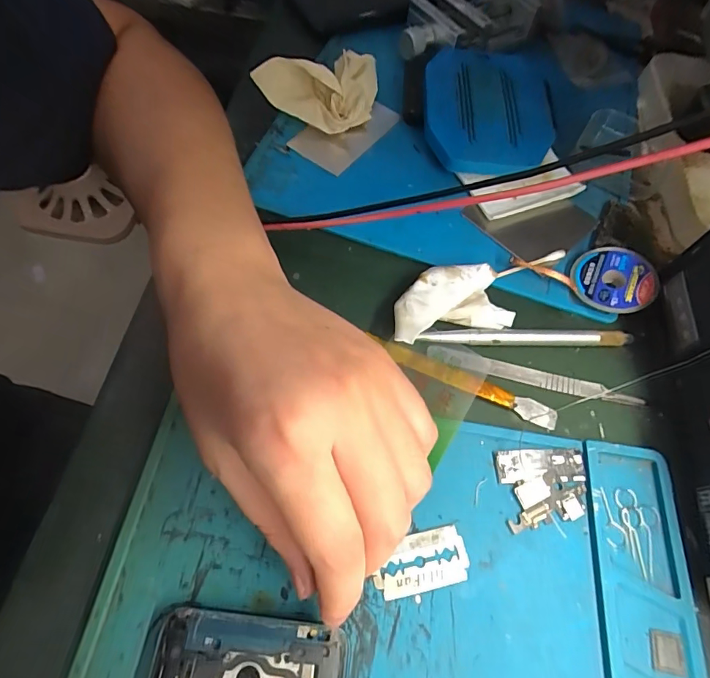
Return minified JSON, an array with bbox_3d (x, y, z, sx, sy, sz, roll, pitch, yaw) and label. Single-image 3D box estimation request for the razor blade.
[{"bbox_3d":[0.029,0.097,0.195,0.041,0.004,0.023,-8,63,-9],"label":"razor blade"}]

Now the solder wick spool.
[{"bbox_3d":[0.151,-0.035,0.264,0.043,0.015,0.042,2,61,-3],"label":"solder wick spool"}]

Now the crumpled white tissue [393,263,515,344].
[{"bbox_3d":[0.050,-0.020,0.248,0.070,0.016,0.038,-15,64,-13],"label":"crumpled white tissue"}]

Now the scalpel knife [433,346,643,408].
[{"bbox_3d":[0.096,0.020,0.242,0.114,0.007,0.010,13,62,2],"label":"scalpel knife"}]

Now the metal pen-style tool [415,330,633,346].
[{"bbox_3d":[0.095,-0.001,0.249,0.119,0.005,0.009,0,62,-5],"label":"metal pen-style tool"}]

